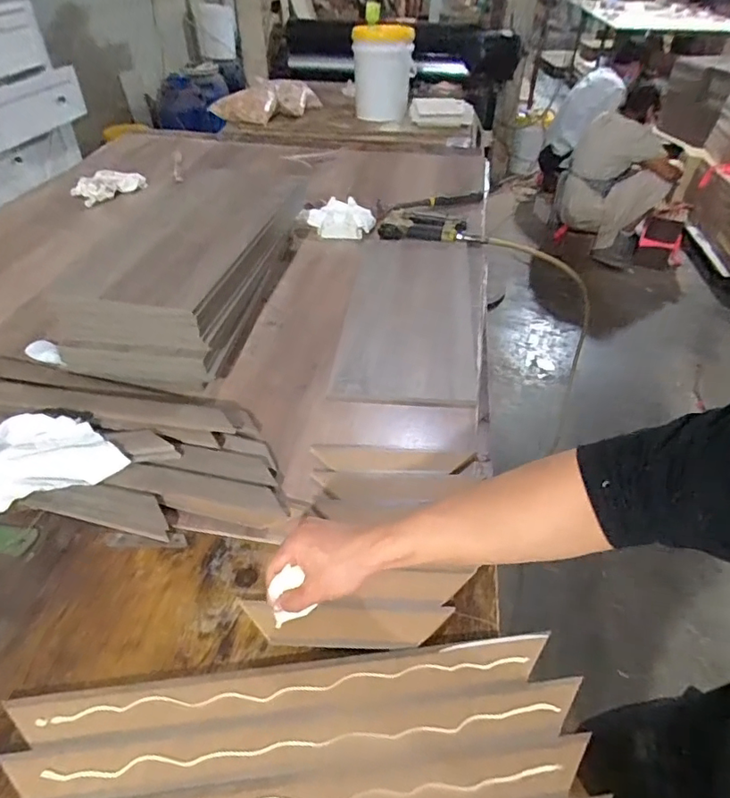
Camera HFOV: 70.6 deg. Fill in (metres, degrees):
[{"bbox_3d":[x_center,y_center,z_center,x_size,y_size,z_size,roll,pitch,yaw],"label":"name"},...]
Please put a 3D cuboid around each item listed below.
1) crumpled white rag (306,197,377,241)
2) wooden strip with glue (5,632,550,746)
[{"bbox_3d":[-0.057,-0.433,1.246,0.160,0.063,0.111,5,42,4],"label":"crumpled white rag"},{"bbox_3d":[-0.074,0.277,0.502,0.491,0.010,0.057,-4,40,-4],"label":"wooden strip with glue"}]

